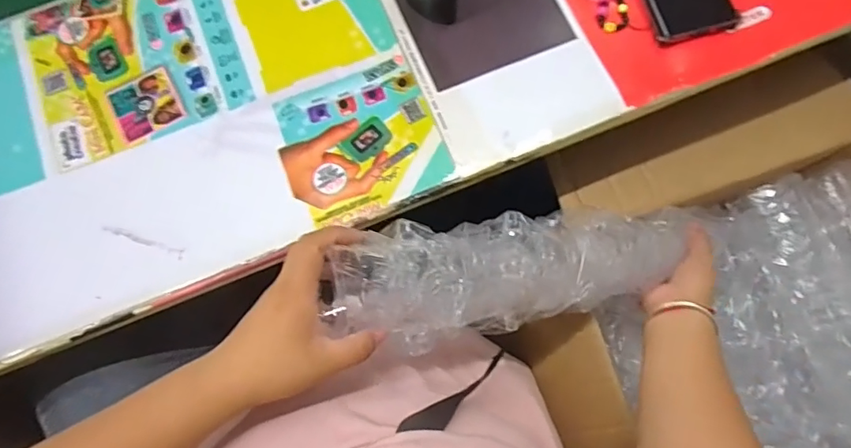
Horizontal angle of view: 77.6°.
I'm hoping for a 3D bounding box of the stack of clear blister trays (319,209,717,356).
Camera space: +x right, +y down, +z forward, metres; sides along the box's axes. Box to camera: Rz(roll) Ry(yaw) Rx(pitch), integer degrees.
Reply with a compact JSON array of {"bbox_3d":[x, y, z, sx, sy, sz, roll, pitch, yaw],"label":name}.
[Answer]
[{"bbox_3d":[0.104,0.039,0.480,0.387,0.067,0.090,-6,72,-28],"label":"stack of clear blister trays"}]

